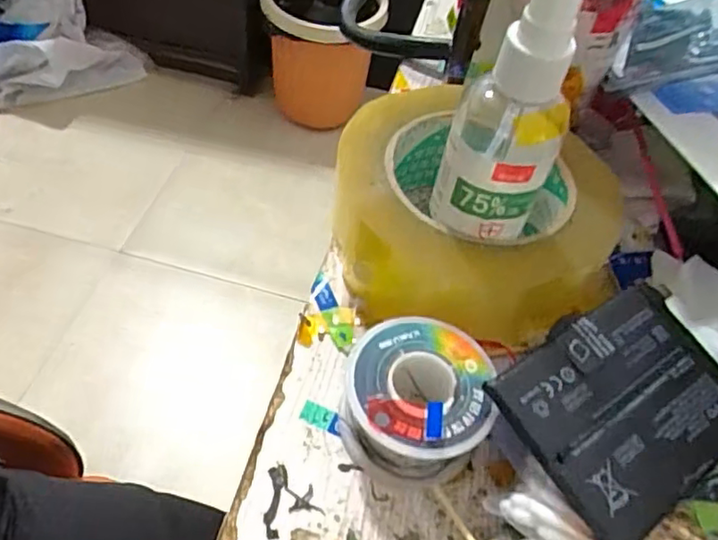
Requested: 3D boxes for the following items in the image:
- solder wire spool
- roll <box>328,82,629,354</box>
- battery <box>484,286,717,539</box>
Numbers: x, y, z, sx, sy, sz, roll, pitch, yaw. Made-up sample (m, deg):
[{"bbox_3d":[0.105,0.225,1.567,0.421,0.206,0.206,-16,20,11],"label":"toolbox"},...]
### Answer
[{"bbox_3d":[0.020,0.047,0.224,0.052,0.030,0.051,4,51,-5],"label":"solder wire spool"},{"bbox_3d":[0.051,-0.027,0.275,0.126,0.047,0.123,4,51,-5],"label":"roll"},{"bbox_3d":[0.096,0.045,0.216,0.088,0.005,0.064,-27,69,-27],"label":"battery"}]

